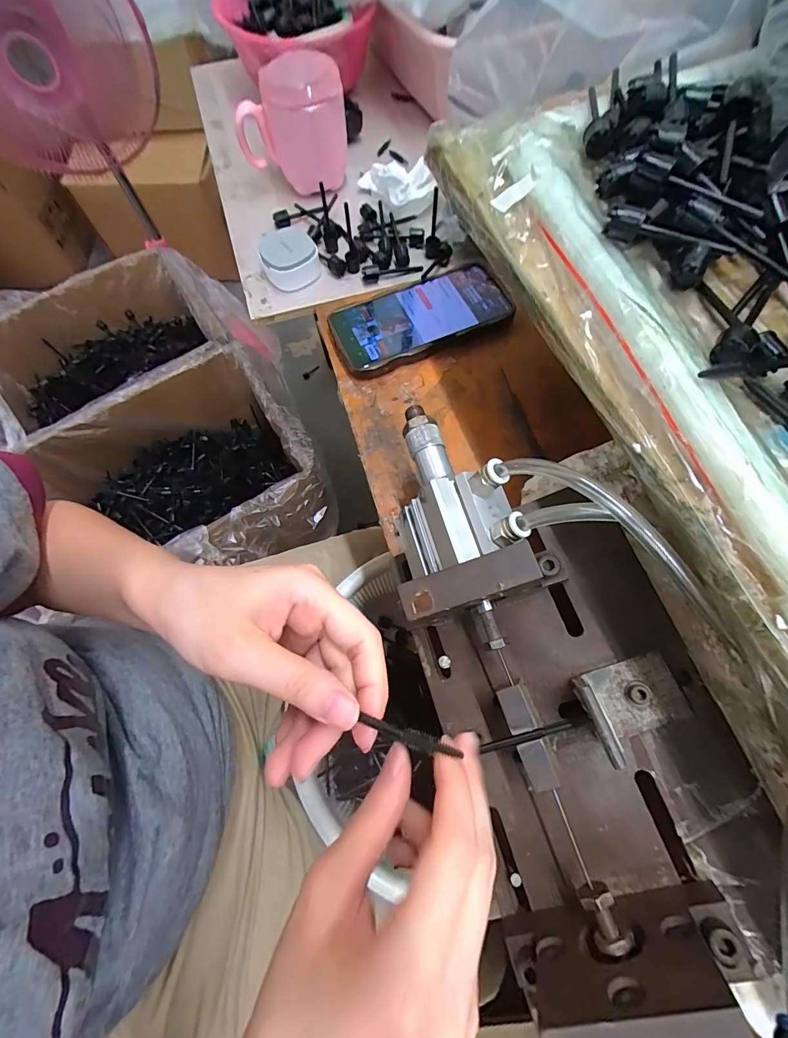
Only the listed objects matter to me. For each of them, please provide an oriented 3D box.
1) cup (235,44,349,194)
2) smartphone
[{"bbox_3d":[-0.106,-0.404,0.417,0.108,0.096,0.070,-11,69,-3],"label":"cup"},{"bbox_3d":[0.027,-0.190,0.380,0.168,0.019,0.079,-22,70,-6],"label":"smartphone"}]

